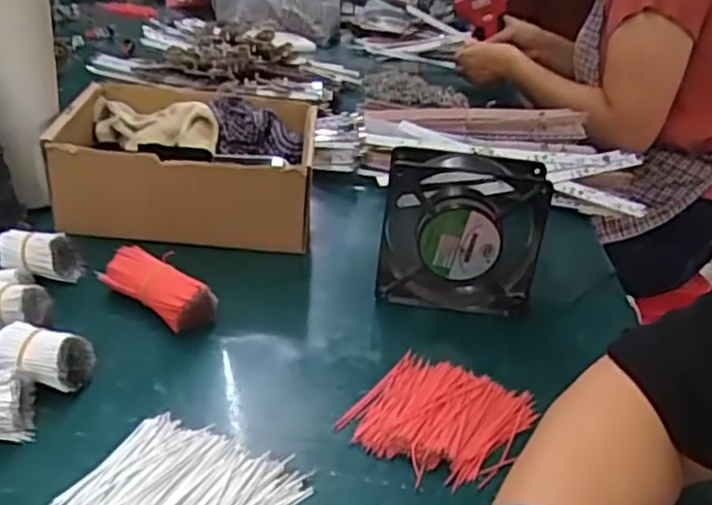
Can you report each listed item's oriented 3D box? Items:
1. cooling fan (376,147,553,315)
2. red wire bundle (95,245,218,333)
[{"bbox_3d":[0.080,-0.014,0.549,0.119,0.126,0.032,5,27,-4],"label":"cooling fan"},{"bbox_3d":[-0.144,0.028,0.518,0.091,0.036,0.033,19,29,22],"label":"red wire bundle"}]

